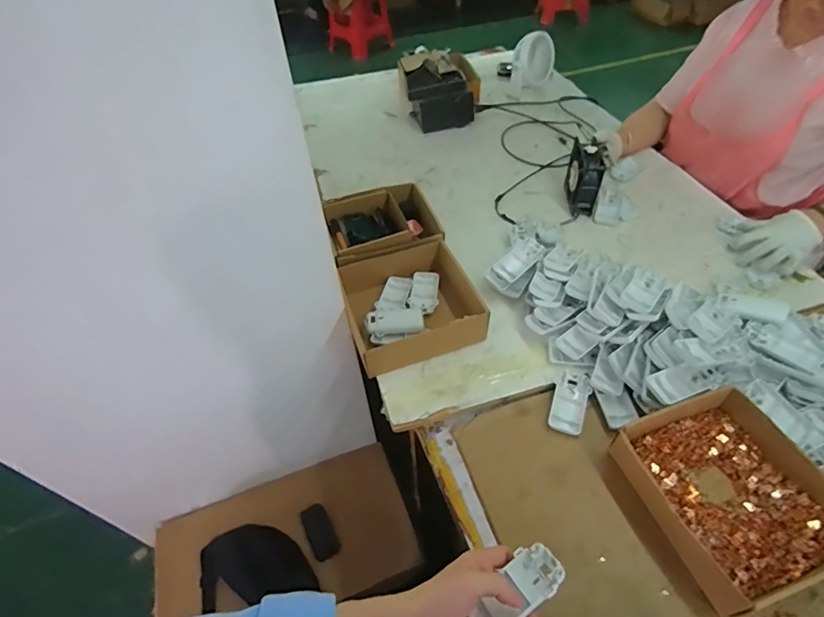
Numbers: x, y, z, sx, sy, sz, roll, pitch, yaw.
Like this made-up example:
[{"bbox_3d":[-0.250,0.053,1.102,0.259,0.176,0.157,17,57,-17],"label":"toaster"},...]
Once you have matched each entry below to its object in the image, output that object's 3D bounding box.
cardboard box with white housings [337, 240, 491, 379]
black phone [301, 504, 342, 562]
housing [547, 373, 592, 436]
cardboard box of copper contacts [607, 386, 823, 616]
[{"bbox_3d":[-0.005,-0.008,0.770,0.205,0.069,0.199,-16,51,-10],"label":"cardboard box with white housings"},{"bbox_3d":[-0.193,0.471,0.968,0.055,0.006,0.106,-26,72,-19],"label":"black phone"},{"bbox_3d":[0.231,0.137,0.674,0.049,0.014,0.092,19,54,17],"label":"housing"},{"bbox_3d":[0.385,0.221,0.563,0.198,0.058,0.216,-16,51,-10],"label":"cardboard box of copper contacts"}]

